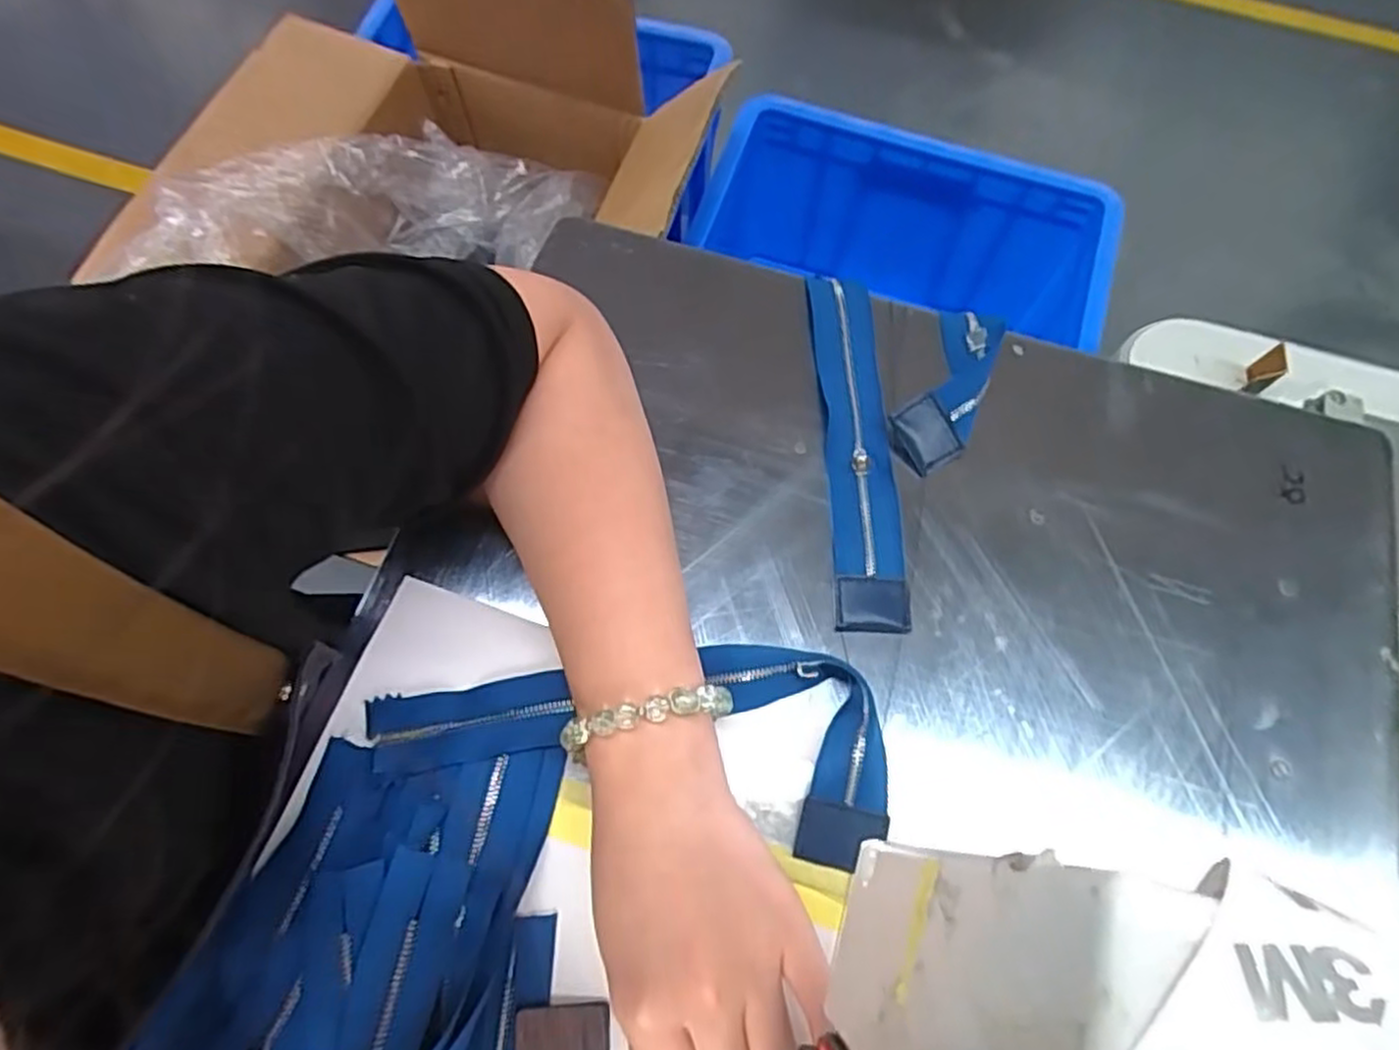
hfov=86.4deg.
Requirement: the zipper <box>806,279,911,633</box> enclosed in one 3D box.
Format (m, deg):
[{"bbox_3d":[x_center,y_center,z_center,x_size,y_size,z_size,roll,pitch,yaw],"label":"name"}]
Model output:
[{"bbox_3d":[0.078,-0.043,0.373,0.034,0.007,0.192,-1,69,-1],"label":"zipper"}]

